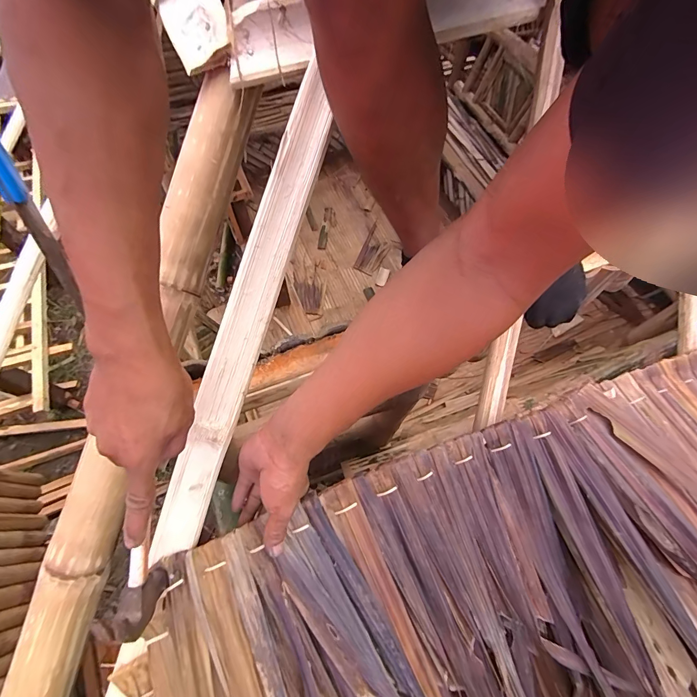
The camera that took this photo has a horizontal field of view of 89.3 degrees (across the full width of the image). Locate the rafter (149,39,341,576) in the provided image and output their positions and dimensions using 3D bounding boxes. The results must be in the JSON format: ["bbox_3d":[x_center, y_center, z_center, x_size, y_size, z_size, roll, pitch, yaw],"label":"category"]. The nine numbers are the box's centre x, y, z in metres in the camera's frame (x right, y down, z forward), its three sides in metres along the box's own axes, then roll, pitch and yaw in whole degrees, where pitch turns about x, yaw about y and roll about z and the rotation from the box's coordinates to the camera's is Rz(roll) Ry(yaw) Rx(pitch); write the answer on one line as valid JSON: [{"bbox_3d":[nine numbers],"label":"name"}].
[{"bbox_3d":[-0.109,-0.033,0.374,0.043,0.019,0.513,18,90,6],"label":"rafter"}]

